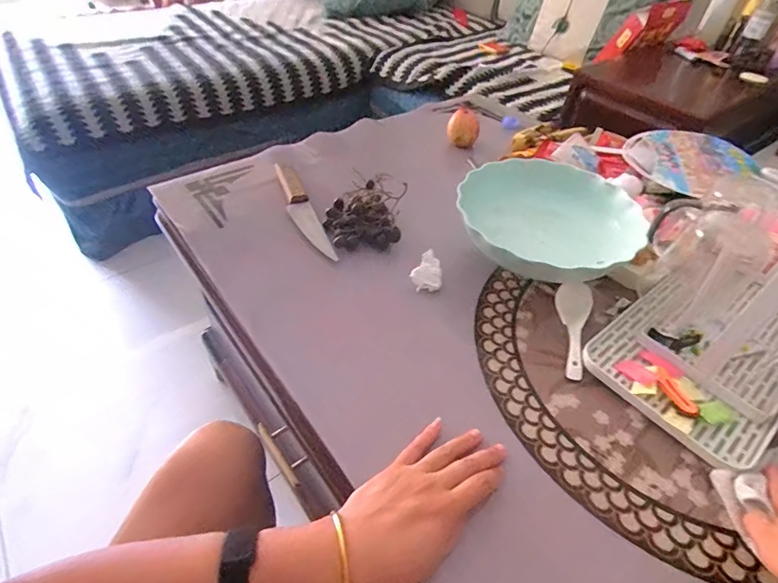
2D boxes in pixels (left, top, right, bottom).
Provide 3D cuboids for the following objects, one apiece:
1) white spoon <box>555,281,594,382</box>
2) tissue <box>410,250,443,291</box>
[{"bbox_3d":[0.215,0.041,0.514,0.040,0.025,0.133,17,47,12],"label":"white spoon"},{"bbox_3d":[0.050,-0.027,0.561,0.039,0.033,0.042,10,46,5],"label":"tissue"}]

